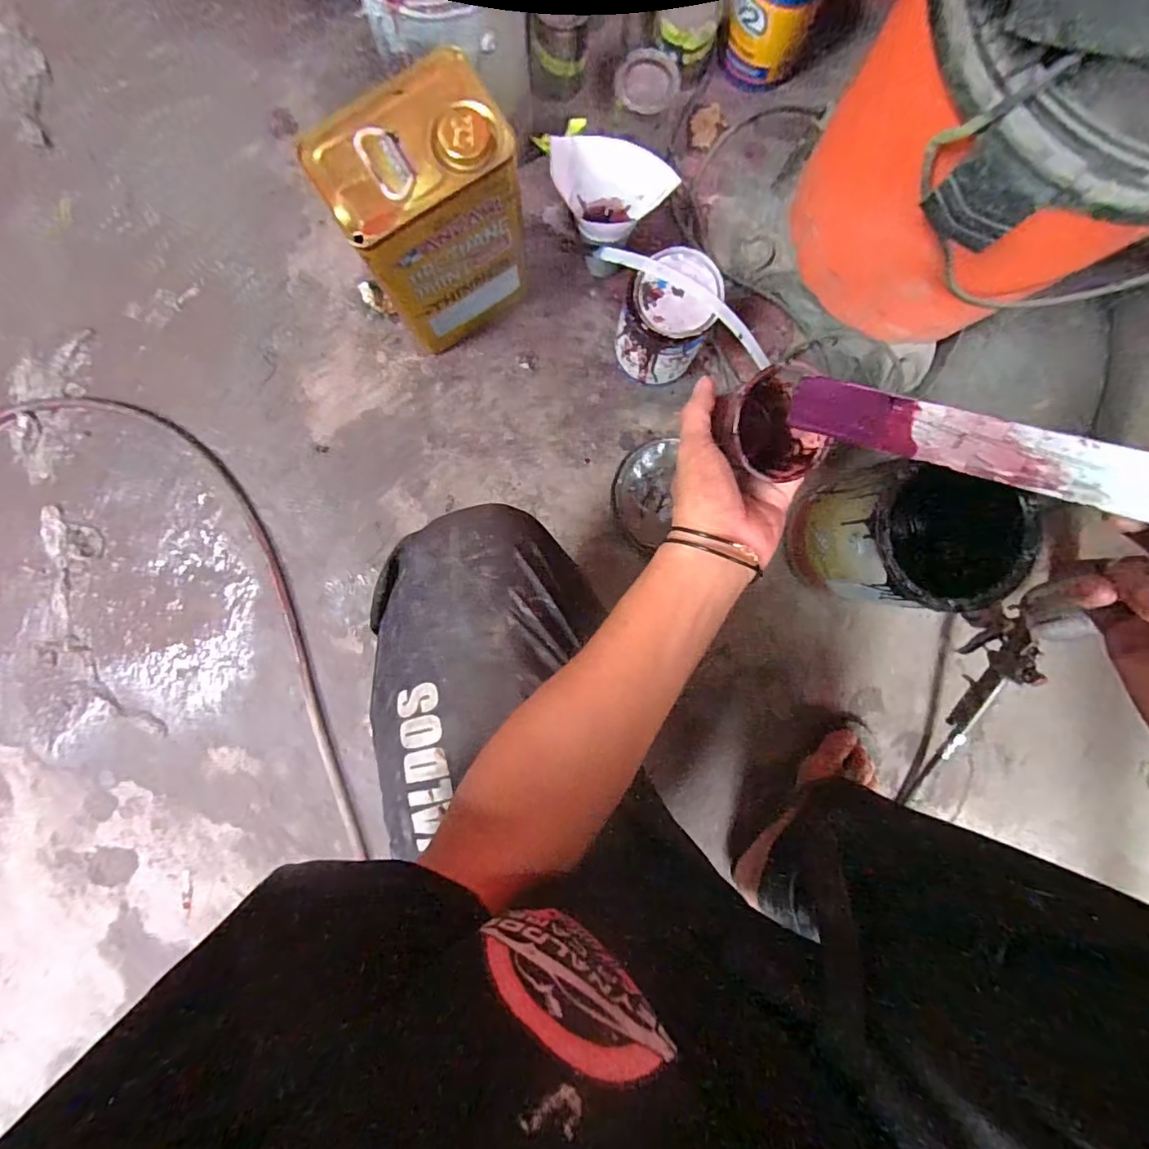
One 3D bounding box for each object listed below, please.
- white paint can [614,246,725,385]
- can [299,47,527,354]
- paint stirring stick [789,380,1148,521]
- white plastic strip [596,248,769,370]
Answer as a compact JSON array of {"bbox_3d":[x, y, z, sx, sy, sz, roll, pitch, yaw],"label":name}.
[{"bbox_3d":[0.103,-0.294,0.614,0.095,0.141,0.097,0,89,-2],"label":"white paint can"},{"bbox_3d":[-0.144,-0.354,0.543,0.154,0.250,0.109,-34,90,-2],"label":"can"},{"bbox_3d":[0.278,-0.043,0.256,0.330,0.009,0.032,23,131,20],"label":"paint stirring stick"},{"bbox_3d":[0.125,-0.300,0.575,0.227,0.047,0.015,31,89,-1],"label":"white plastic strip"}]

